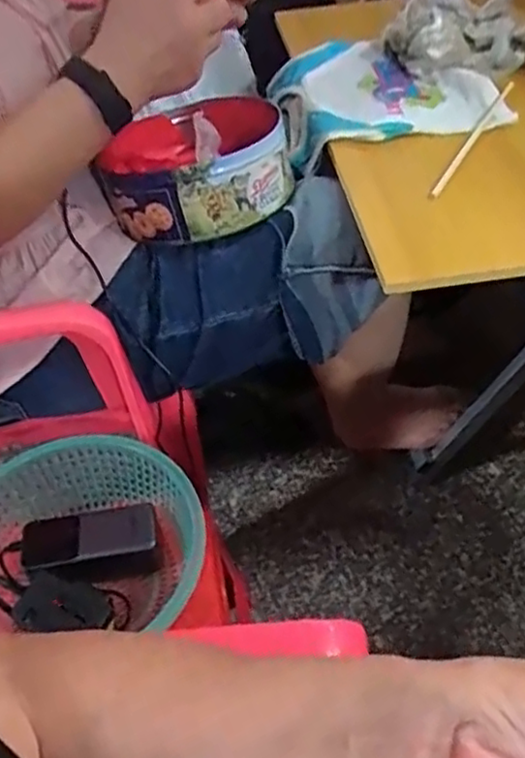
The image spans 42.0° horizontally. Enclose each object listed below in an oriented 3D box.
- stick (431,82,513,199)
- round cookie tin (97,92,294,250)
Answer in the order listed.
[{"bbox_3d":[0.218,-0.250,0.696,0.009,0.008,0.218,23,54,23],"label":"stick"},{"bbox_3d":[-0.065,-0.233,0.705,0.175,0.080,0.201,-4,49,1],"label":"round cookie tin"}]

